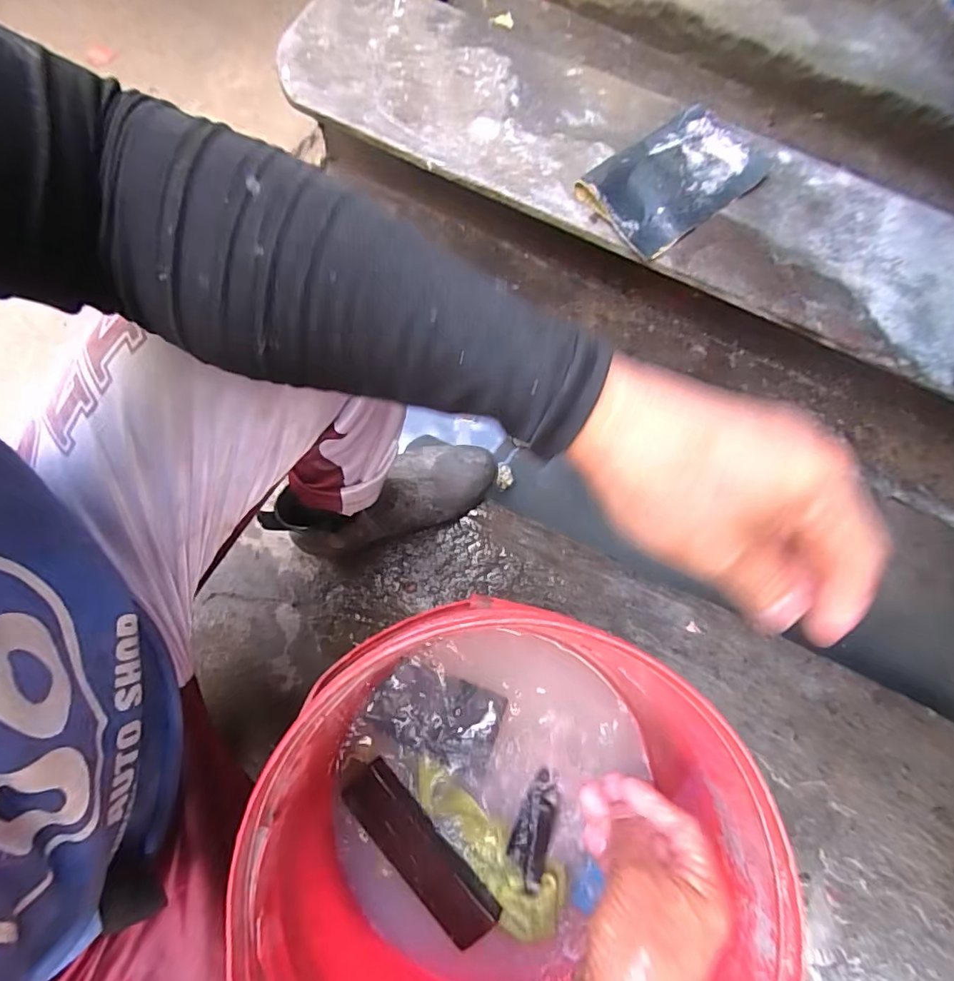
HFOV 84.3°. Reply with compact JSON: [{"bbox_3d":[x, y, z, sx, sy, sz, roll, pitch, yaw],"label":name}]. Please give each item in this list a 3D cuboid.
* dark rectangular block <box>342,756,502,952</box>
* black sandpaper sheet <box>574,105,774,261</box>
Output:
[{"bbox_3d":[-0.049,0.297,0.436,0.045,0.024,0.155,-42,80,-12],"label":"dark rectangular block"},{"bbox_3d":[0.127,-0.198,0.333,0.119,0.005,0.068,-37,82,-14],"label":"black sandpaper sheet"}]

